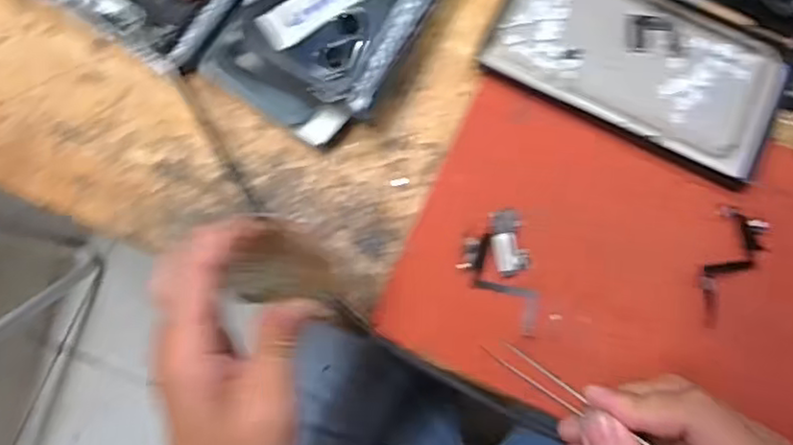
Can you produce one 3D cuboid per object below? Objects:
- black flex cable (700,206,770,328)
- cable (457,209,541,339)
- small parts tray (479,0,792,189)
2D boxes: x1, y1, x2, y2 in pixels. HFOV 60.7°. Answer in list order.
[{"bbox_3d":[0.190,0.024,0.392,0.033,0.005,0.072,34,75,5],"label":"black flex cable"},{"bbox_3d":[0.059,0.030,0.389,0.038,0.008,0.071,-12,78,-2],"label":"cable"},{"bbox_3d":[0.151,-0.101,0.423,0.176,0.020,0.096,27,79,6],"label":"small parts tray"}]

